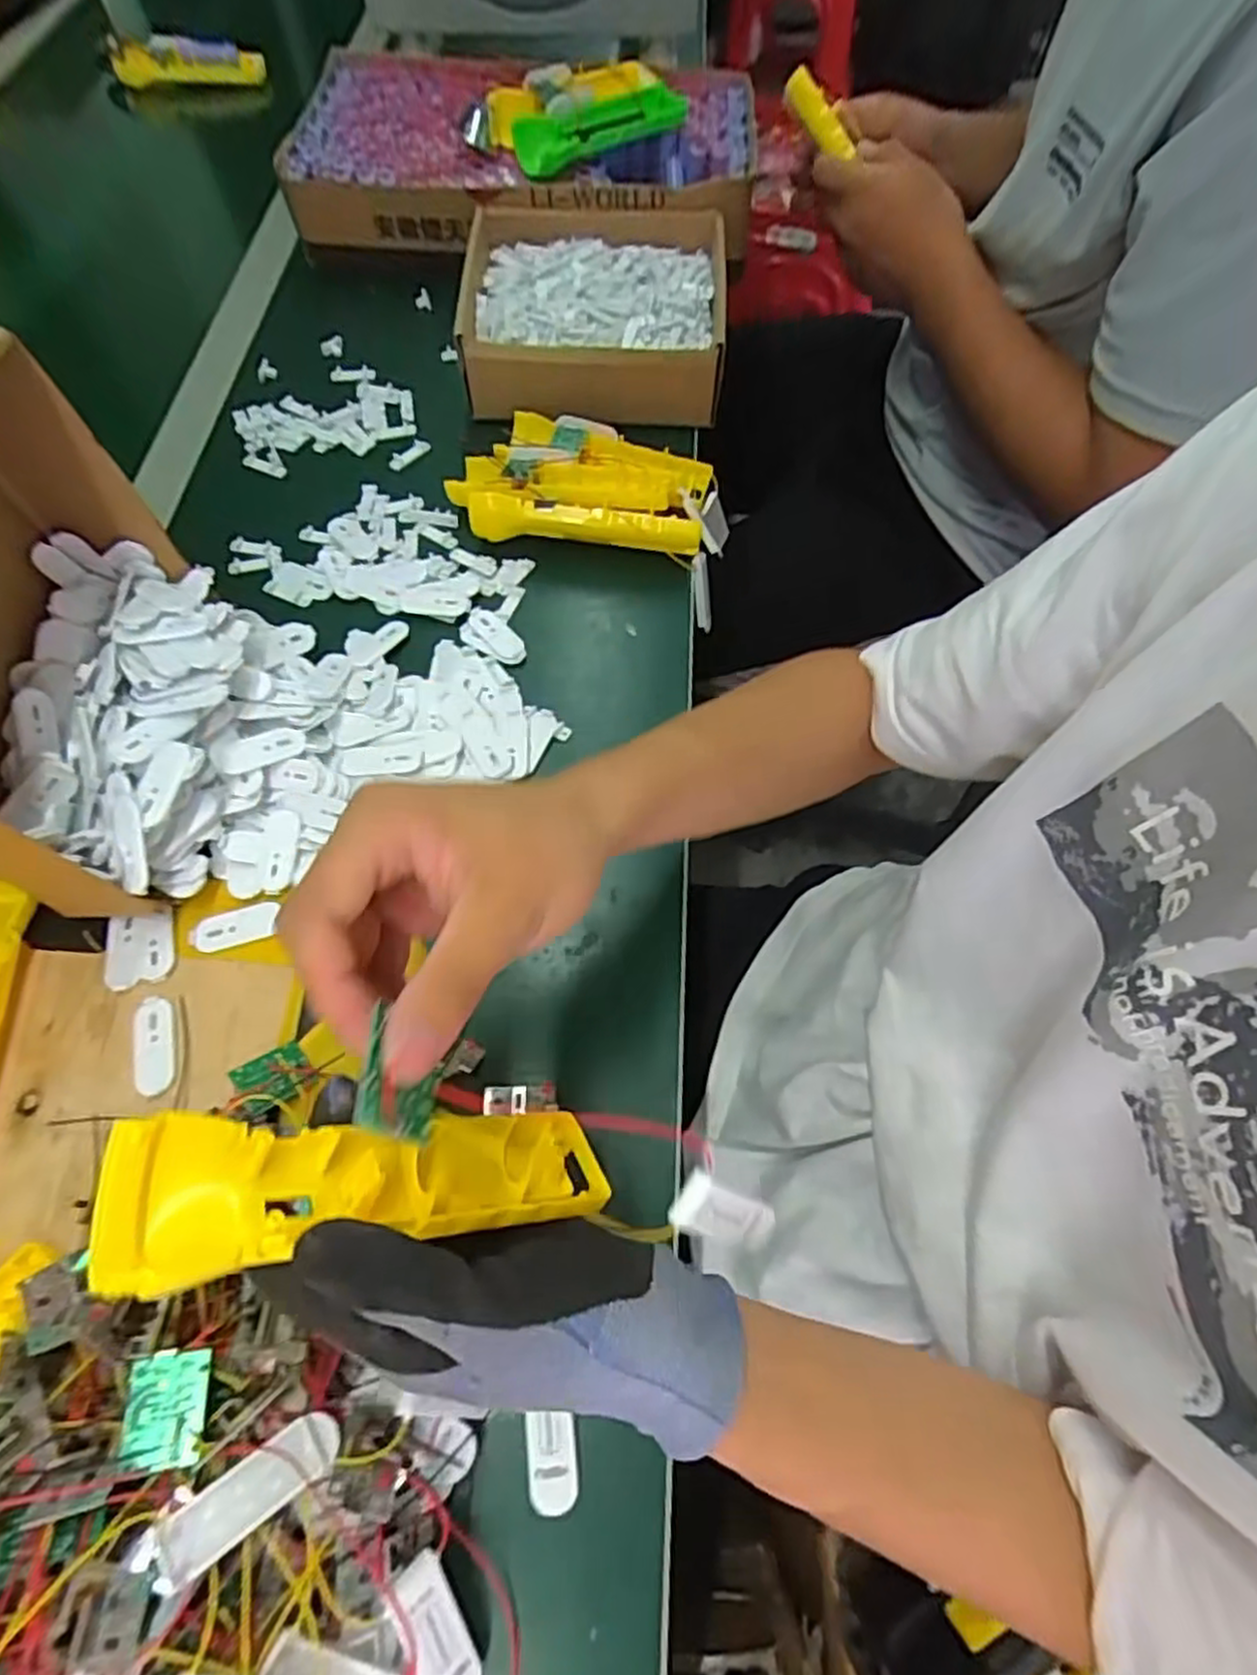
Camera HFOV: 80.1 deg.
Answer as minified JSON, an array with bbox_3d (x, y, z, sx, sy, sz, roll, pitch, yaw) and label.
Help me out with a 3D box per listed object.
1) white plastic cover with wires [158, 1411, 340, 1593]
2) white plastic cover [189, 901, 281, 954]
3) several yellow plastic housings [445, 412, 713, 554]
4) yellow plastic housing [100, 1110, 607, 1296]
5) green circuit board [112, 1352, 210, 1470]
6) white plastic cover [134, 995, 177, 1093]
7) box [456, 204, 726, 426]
[{"bbox_3d":[-0.130,0.227,0.260,0.057,0.007,0.020,-22,60,-35],"label":"white plastic cover with wires"},{"bbox_3d":[-0.216,0.049,0.409,0.047,0.007,0.020,-14,65,-5],"label":"white plastic cover"},{"bbox_3d":[-0.035,-0.264,0.570,0.183,0.051,0.111,5,64,4],"label":"several yellow plastic housings"},{"bbox_3d":[-0.081,0.115,0.254,0.163,0.022,0.044,11,52,-34],"label":"yellow plastic housing"},{"bbox_3d":[-0.169,0.207,0.271,0.027,0.004,0.034,-3,64,-1],"label":"green circuit board"},{"bbox_3d":[-0.244,0.107,0.384,0.018,0.007,0.049,-14,65,-6],"label":"white plastic cover"},{"bbox_3d":[-0.026,-0.441,0.629,0.217,0.090,0.205,3,65,-4],"label":"box"}]

